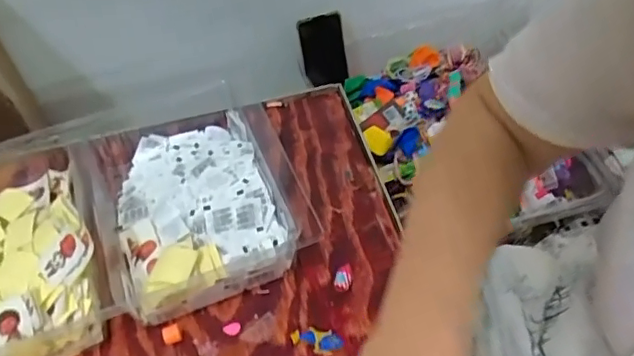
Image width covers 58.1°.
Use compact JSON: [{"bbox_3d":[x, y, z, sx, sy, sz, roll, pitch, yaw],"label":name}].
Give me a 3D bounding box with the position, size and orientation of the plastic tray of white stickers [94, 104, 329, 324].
[{"bbox_3d":[-0.103,0.011,0.496,0.170,0.038,0.208,-20,52,-12],"label":"plastic tray of white stickers"}]

